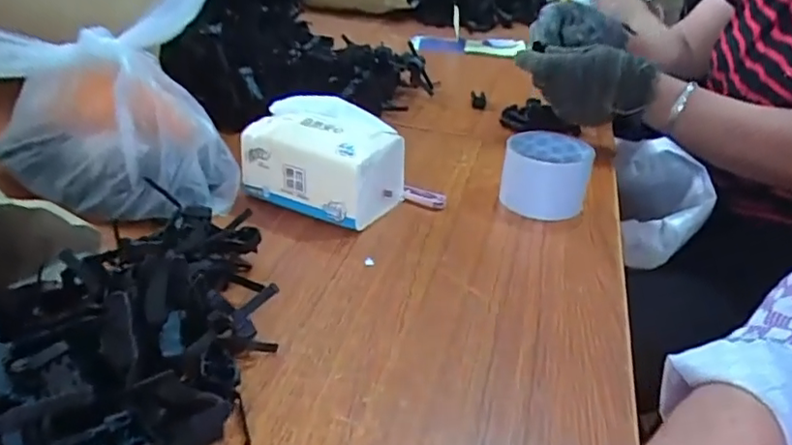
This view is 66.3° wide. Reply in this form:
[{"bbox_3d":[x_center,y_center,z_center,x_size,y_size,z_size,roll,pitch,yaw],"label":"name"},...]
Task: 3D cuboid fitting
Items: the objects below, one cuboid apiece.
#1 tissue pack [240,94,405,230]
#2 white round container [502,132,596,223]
[{"bbox_3d":[-0.064,-0.064,0.590,0.134,0.088,0.099,20,32,23],"label":"tissue pack"},{"bbox_3d":[0.152,-0.049,0.623,0.082,0.066,0.082,5,29,-3],"label":"white round container"}]

